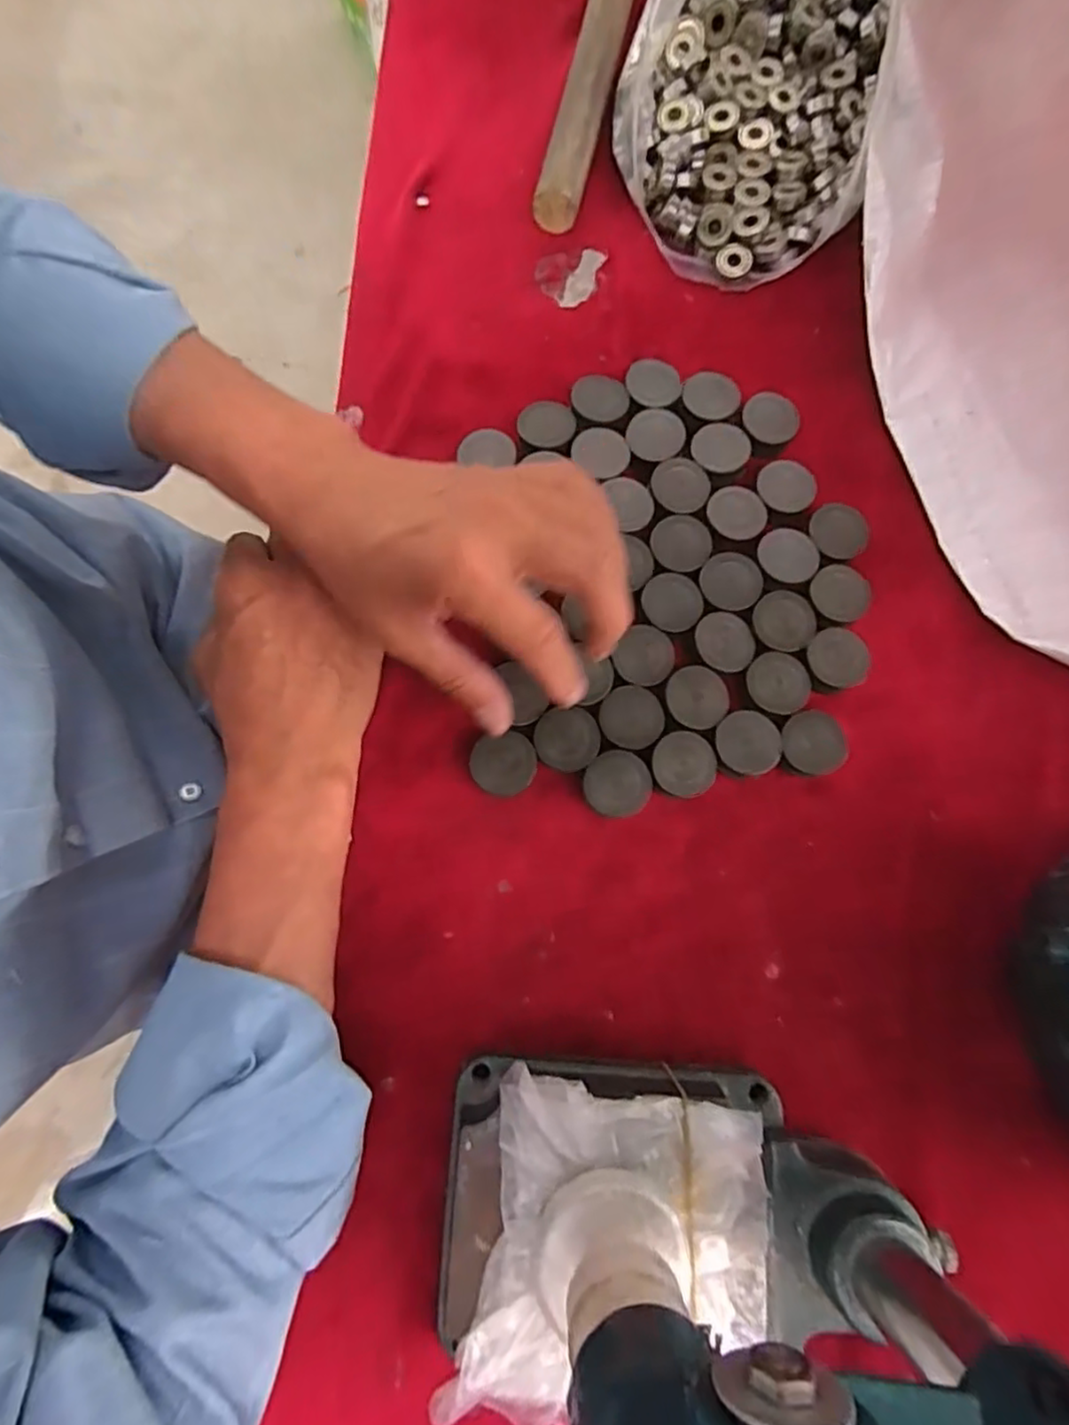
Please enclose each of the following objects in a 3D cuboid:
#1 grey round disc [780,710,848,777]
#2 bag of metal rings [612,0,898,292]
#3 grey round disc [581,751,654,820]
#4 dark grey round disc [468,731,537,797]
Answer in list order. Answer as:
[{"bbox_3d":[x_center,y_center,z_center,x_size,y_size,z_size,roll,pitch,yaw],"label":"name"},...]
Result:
[{"bbox_3d":[0.140,0.017,0.341,0.031,0.018,0.031,0,76,0],"label":"grey round disc"},{"bbox_3d":[0.132,-0.387,0.378,0.156,0.128,0.214,10,76,2],"label":"bag of metal rings"},{"bbox_3d":[0.041,0.036,0.332,0.031,0.019,0.032,0,76,0],"label":"grey round disc"},{"bbox_3d":[-0.015,0.027,0.334,0.032,0.016,0.028,-13,77,-4],"label":"dark grey round disc"}]

